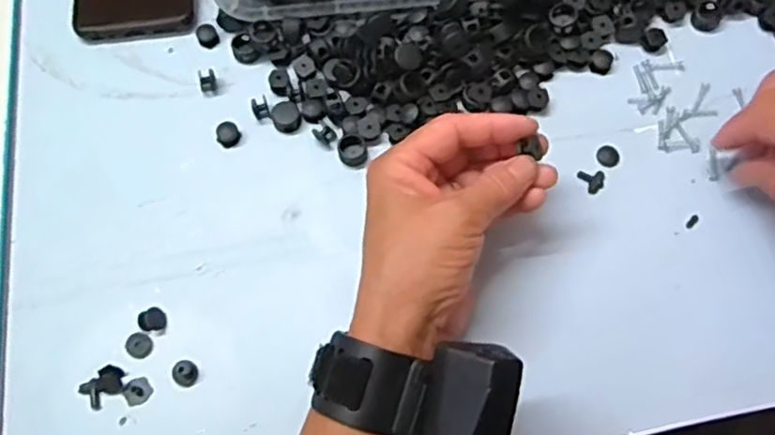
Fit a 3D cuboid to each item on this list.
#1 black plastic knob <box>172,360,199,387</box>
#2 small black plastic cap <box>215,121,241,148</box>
[{"bbox_3d":[-0.106,0.080,0.353,0.012,0.014,0.013,18,71,9],"label":"black plastic knob"},{"bbox_3d":[-0.094,-0.049,0.401,0.013,0.008,0.014,-1,70,2],"label":"small black plastic cap"}]

